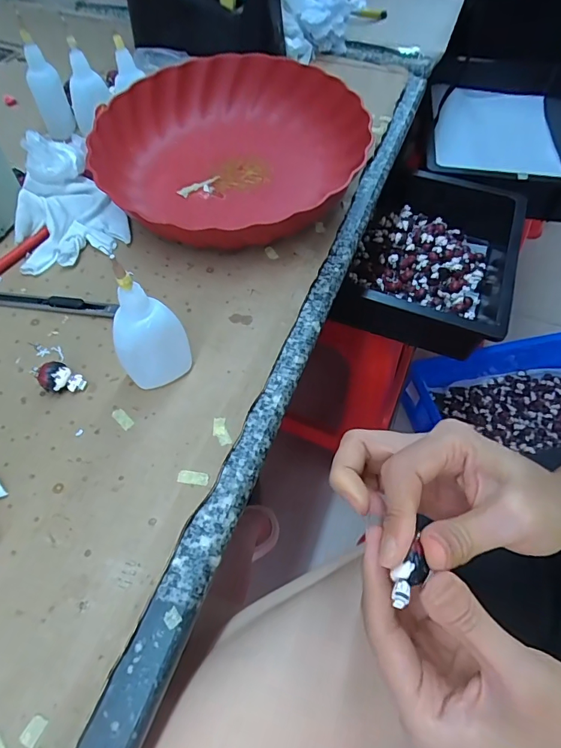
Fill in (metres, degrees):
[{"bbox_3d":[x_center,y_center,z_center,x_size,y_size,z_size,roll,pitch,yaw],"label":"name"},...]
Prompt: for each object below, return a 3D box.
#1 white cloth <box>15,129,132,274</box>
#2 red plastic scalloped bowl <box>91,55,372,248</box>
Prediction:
[{"bbox_3d":[-0.193,-0.150,0.371,0.094,0.043,0.114,-29,62,-18],"label":"white cloth"},{"bbox_3d":[-0.044,-0.212,0.405,0.235,0.059,0.219,1,57,-1],"label":"red plastic scalloped bowl"}]

